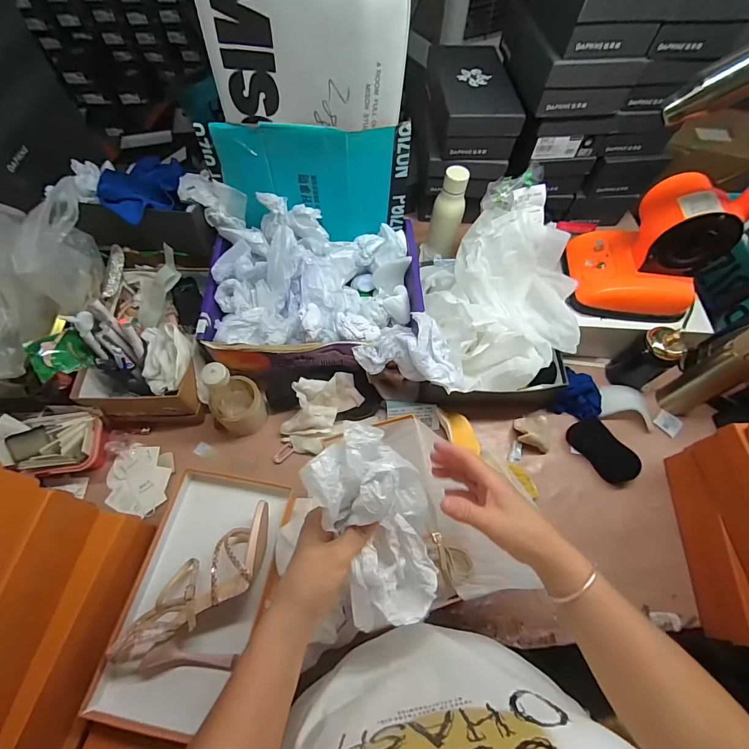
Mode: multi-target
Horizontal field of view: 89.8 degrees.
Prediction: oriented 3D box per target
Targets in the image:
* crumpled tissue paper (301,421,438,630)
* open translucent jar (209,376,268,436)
[{"bbox_3d":[0.007,0.144,0.365,0.104,0.049,0.199,-22,103,-12],"label":"crumpled tissue paper"},{"bbox_3d":[-0.250,0.059,0.696,0.089,0.085,0.080,-35,68,-18],"label":"open translucent jar"}]

